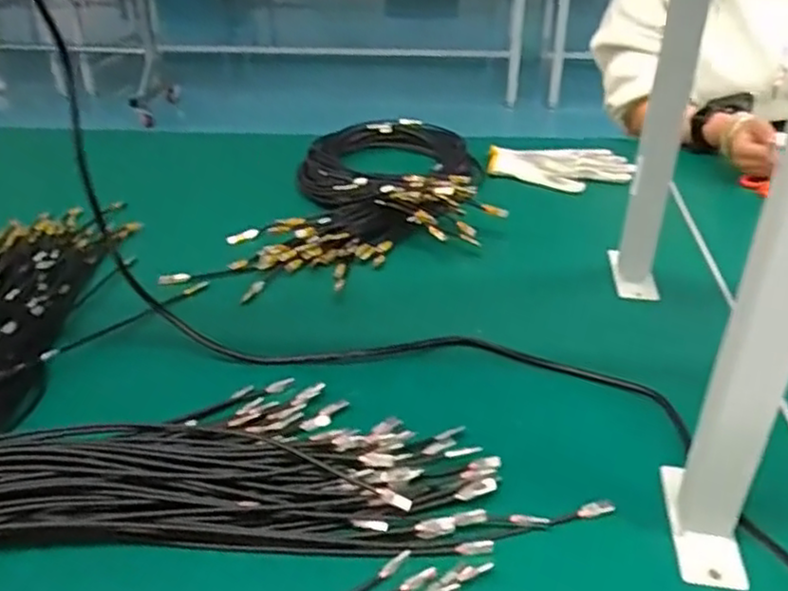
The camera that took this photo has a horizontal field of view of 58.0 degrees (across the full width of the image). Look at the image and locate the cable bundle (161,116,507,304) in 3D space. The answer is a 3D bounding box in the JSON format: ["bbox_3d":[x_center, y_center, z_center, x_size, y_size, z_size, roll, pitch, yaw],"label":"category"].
[{"bbox_3d":[-0.016,-0.135,0.907,0.313,0.068,0.504,11,35,18],"label":"cable bundle"}]

